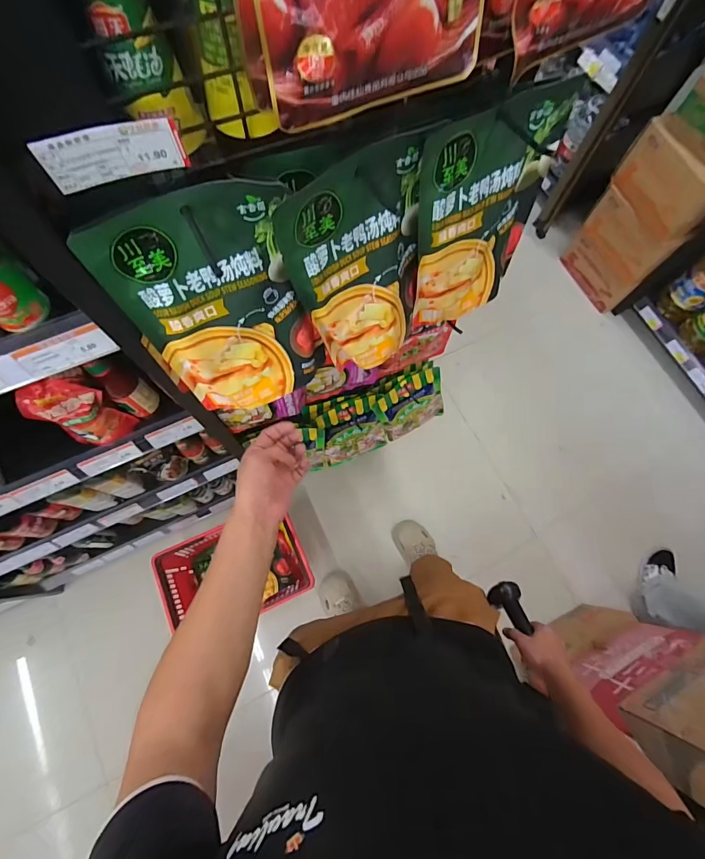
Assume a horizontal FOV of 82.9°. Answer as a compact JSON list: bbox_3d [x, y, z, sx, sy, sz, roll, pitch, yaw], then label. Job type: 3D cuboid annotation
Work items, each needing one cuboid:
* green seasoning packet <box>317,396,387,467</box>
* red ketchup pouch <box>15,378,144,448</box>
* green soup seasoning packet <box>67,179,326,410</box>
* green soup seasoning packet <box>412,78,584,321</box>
[{"bbox_3d":[0.005,0.013,1.013,0.167,0.232,0.022,-21,57,-8],"label":"green seasoning packet"},{"bbox_3d":[-0.405,-0.018,0.596,0.087,0.174,0.035,-25,76,-9],"label":"red ketchup pouch"},{"bbox_3d":[-0.130,-0.119,0.426,0.165,0.248,0.024,-23,54,-8],"label":"green soup seasoning packet"},{"bbox_3d":[0.154,-0.242,0.476,0.175,0.247,0.019,-31,61,-8],"label":"green soup seasoning packet"}]

